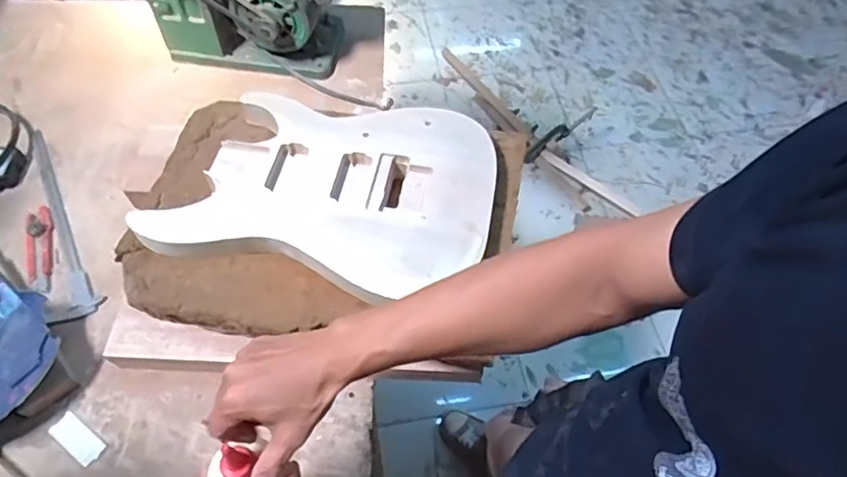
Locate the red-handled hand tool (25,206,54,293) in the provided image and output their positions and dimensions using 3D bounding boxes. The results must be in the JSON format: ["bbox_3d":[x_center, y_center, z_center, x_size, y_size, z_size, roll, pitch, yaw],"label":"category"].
[{"bbox_3d":[-0.575,0.014,0.847,0.031,0.011,0.151,-16,60,-11],"label":"red-handled hand tool"}]

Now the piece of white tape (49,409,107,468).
[{"bbox_3d":[-0.434,0.251,0.709,0.076,0.004,0.033,32,62,17],"label":"piece of white tape"}]

